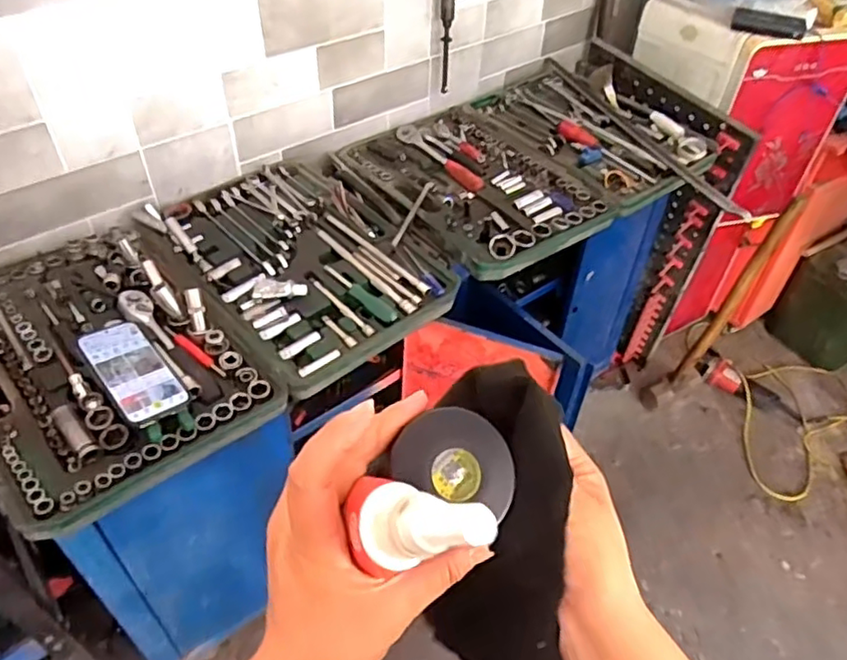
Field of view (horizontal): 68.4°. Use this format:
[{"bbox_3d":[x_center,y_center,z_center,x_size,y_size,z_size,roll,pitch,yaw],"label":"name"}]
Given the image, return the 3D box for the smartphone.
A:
[{"bbox_3d":[-0.350,0.047,0.751,0.072,0.011,0.153,-25,62,-37],"label":"smartphone"}]

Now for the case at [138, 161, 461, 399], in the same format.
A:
[{"bbox_3d":[-0.200,-0.120,0.992,0.343,0.037,0.456,-32,55,-29],"label":"case"}]

